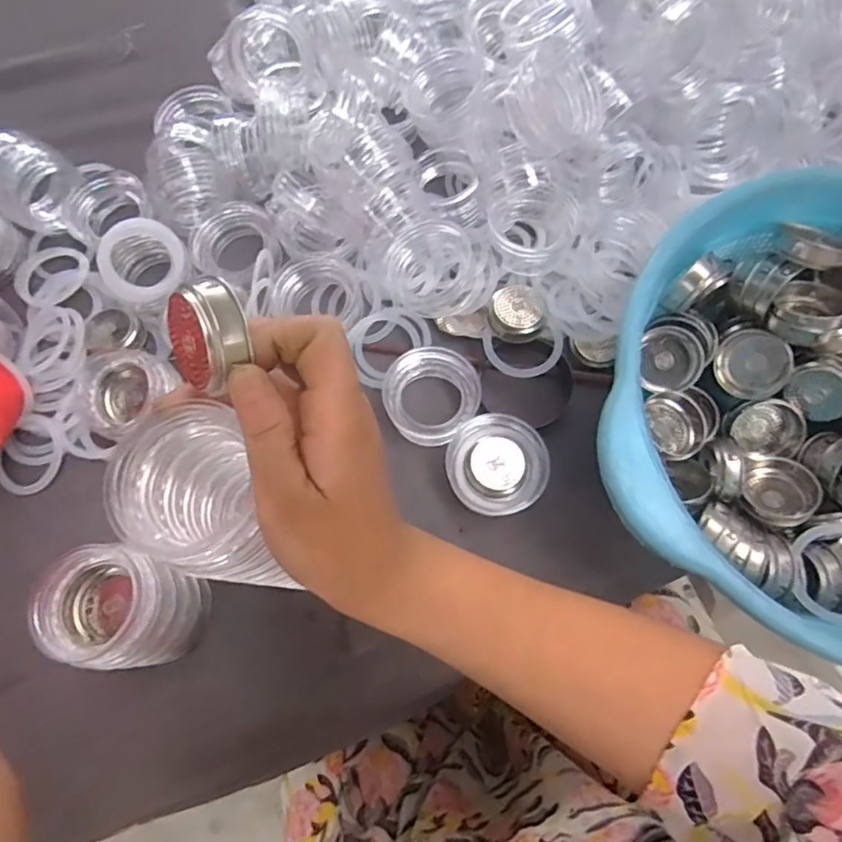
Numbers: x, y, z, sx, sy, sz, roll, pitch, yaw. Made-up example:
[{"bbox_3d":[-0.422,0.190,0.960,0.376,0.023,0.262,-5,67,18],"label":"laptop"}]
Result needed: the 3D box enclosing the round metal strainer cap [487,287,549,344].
[{"bbox_3d":[0.071,-0.079,0.431,0.042,0.015,0.040,-18,102,-13],"label":"round metal strainer cap"}]

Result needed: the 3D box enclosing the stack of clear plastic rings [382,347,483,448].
[{"bbox_3d":[0.007,-0.018,0.424,0.066,0.031,0.064,43,76,15],"label":"stack of clear plastic rings"}]

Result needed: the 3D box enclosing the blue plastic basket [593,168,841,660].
[{"bbox_3d":[0.249,-0.002,0.352,0.258,0.098,0.266,0,70,1],"label":"blue plastic basket"}]

